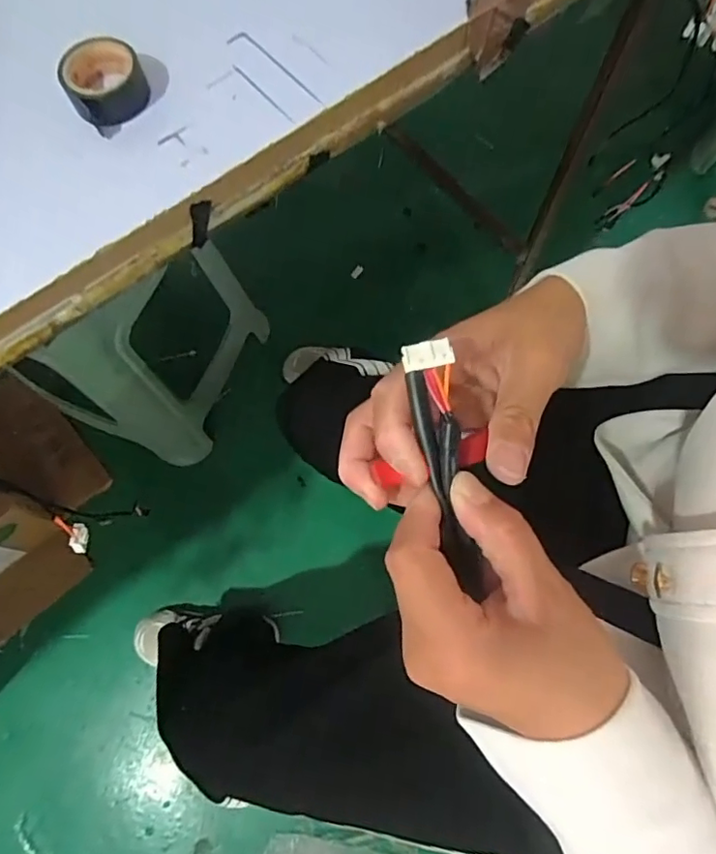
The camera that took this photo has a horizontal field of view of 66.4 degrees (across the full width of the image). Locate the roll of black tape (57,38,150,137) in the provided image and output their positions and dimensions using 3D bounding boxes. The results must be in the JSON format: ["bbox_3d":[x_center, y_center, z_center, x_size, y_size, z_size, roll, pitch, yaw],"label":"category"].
[{"bbox_3d":[-0.137,-0.186,0.297,0.041,0.021,0.039,0,73,0],"label":"roll of black tape"}]

